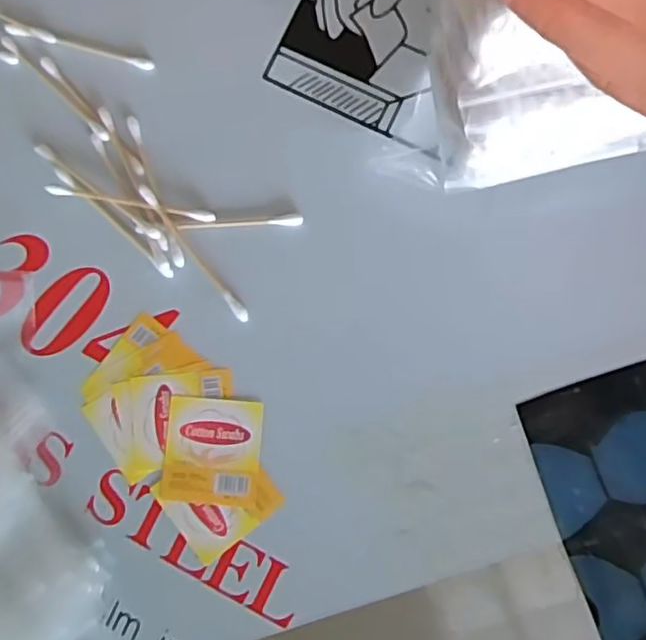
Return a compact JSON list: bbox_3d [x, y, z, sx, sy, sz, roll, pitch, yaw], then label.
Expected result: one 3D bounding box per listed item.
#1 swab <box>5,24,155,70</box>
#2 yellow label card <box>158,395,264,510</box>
[{"bbox_3d":[-0.110,-0.123,0.292,0.071,0.004,0.005,17,85,7],"label":"swab"},{"bbox_3d":[-0.046,0.054,0.271,0.039,0.004,0.042,5,83,5],"label":"yellow label card"}]

